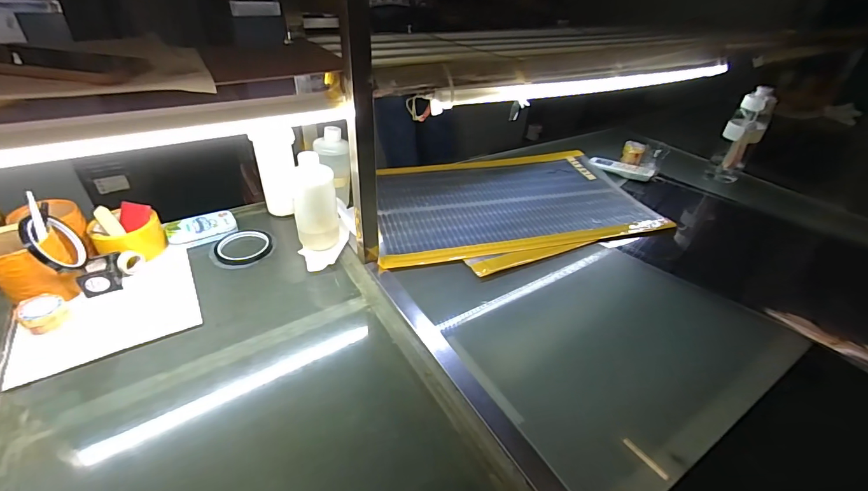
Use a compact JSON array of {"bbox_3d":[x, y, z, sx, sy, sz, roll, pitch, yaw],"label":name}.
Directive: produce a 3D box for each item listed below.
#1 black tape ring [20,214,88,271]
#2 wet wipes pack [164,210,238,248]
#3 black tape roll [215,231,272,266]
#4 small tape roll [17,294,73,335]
[{"bbox_3d":[-0.526,-0.003,0.550,0.017,0.081,0.089,-24,4,-6],"label":"black tape ring"},{"bbox_3d":[-0.414,-0.032,0.702,0.109,0.020,0.061,-21,46,-30],"label":"wet wipes pack"},{"bbox_3d":[-0.333,0.000,0.687,0.092,0.008,0.087,4,39,-3],"label":"black tape roll"},{"bbox_3d":[-0.523,0.090,0.527,0.054,0.026,0.046,32,45,28],"label":"small tape roll"}]

